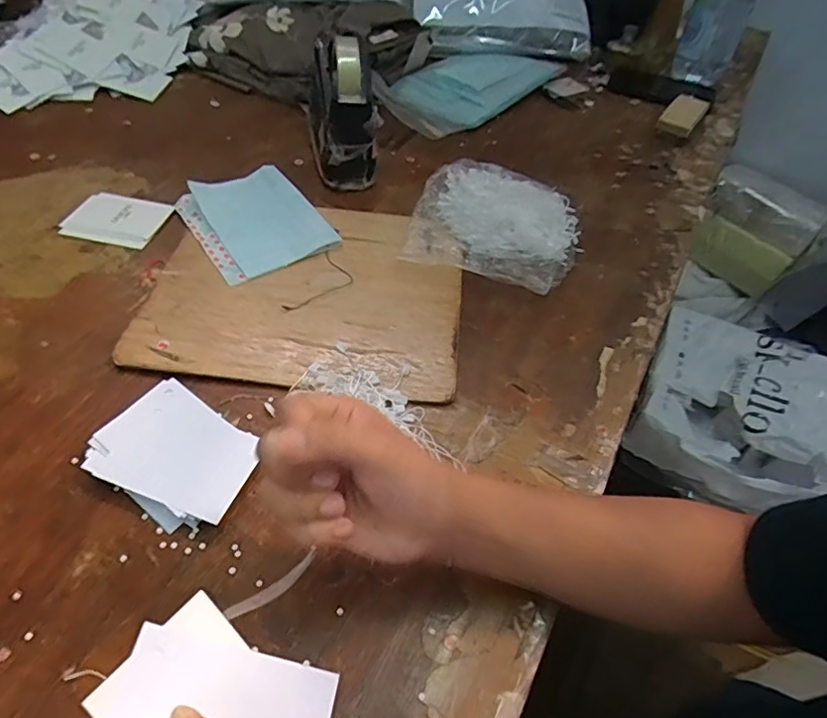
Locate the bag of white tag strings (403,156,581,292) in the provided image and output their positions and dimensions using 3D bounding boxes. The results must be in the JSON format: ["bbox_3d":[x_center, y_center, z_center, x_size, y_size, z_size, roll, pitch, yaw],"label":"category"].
[{"bbox_3d":[0.090,-0.145,0.600,0.172,0.035,0.165,14,50,7],"label":"bag of white tag strings"}]

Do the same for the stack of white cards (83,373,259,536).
[{"bbox_3d":[-0.170,0.071,0.407,0.118,0.016,0.084,27,53,17],"label":"stack of white cards"}]

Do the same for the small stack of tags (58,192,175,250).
[{"bbox_3d":[-0.317,-0.150,0.593,0.105,0.004,0.082,13,50,6],"label":"small stack of tags"}]

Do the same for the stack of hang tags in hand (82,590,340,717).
[{"bbox_3d":[-0.084,0.157,0.246,0.102,0.005,0.080,27,47,-21],"label":"stack of hang tags in hand"}]

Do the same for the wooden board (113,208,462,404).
[{"bbox_3d":[-0.098,-0.073,0.535,0.283,0.012,0.237,6,50,1],"label":"wooden board"}]

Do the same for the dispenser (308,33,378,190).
[{"bbox_3d":[-0.087,-0.308,0.669,0.075,0.111,0.194,-5,51,-9],"label":"dispenser"}]

